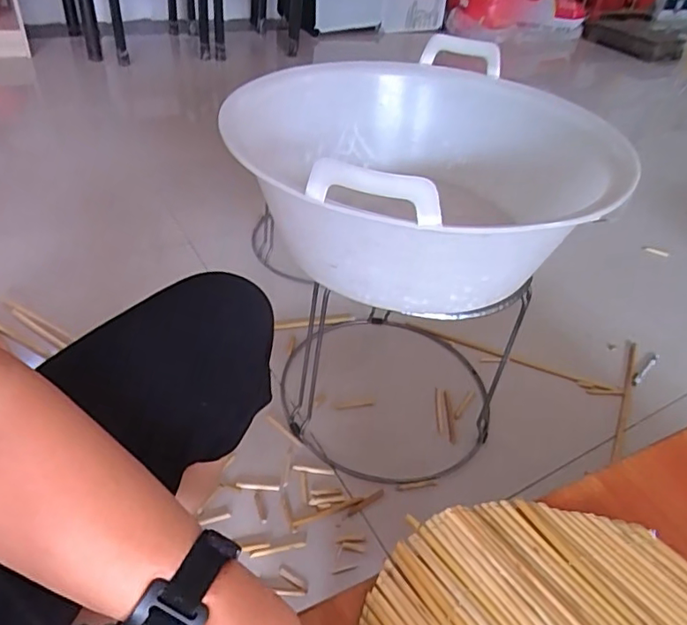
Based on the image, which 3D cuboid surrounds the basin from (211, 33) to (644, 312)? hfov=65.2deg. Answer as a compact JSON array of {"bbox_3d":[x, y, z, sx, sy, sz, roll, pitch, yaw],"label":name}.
[{"bbox_3d":[0.110,-0.201,0.716,0.526,0.192,0.517,4,41,-4],"label":"basin"}]

